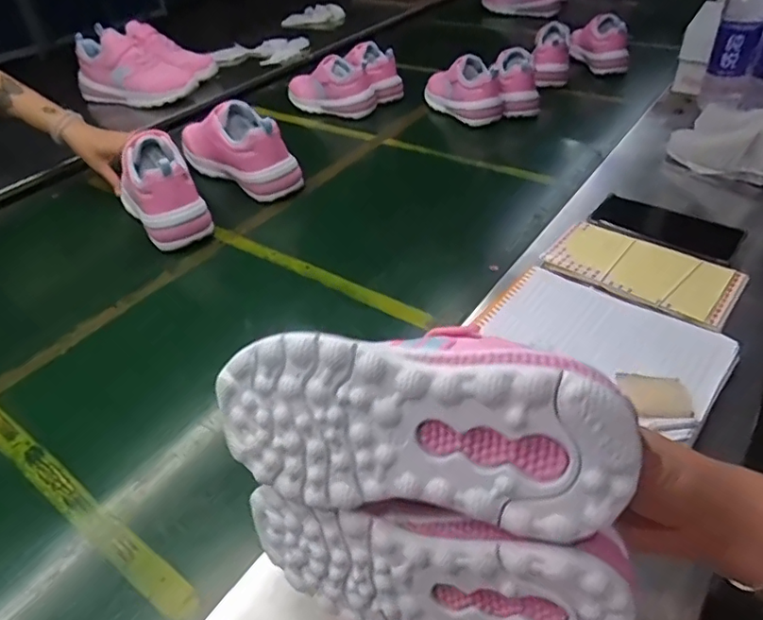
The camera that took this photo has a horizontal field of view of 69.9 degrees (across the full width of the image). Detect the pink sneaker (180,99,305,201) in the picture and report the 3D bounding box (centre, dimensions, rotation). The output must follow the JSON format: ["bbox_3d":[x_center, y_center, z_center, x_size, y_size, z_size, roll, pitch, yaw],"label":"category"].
[{"bbox_3d":[-0.228,-0.261,0.856,0.231,0.113,0.078,31,54,33],"label":"pink sneaker"}]

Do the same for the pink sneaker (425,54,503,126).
[{"bbox_3d":[0.145,-0.419,1.001,0.081,0.092,0.167,-22,45,-16],"label":"pink sneaker"}]

